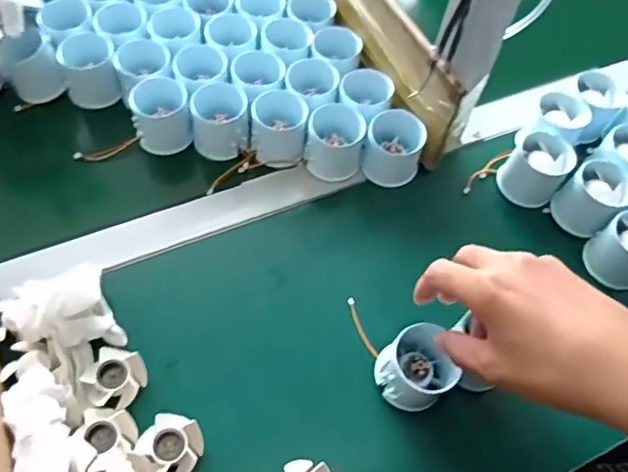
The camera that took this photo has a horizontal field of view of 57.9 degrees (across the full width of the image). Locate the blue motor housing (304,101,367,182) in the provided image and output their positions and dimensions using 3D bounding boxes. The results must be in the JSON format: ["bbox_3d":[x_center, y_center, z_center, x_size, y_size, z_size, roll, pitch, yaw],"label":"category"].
[{"bbox_3d":[0.020,-0.088,0.538,0.052,0.054,0.053,2,58,-3],"label":"blue motor housing"}]

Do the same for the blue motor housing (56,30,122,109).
[{"bbox_3d":[-0.224,-0.167,0.573,0.052,0.051,0.060,-12,60,-11],"label":"blue motor housing"}]

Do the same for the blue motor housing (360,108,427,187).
[{"bbox_3d":[0.076,-0.082,0.539,0.055,0.052,0.053,23,60,10],"label":"blue motor housing"}]

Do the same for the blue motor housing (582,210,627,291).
[{"bbox_3d":[0.271,0.014,0.497,0.062,0.049,0.055,-34,67,-22],"label":"blue motor housing"}]

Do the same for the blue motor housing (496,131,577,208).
[{"bbox_3d":[0.209,-0.063,0.534,0.051,0.049,0.049,40,64,18],"label":"blue motor housing"}]

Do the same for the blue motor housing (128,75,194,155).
[{"bbox_3d":[-0.145,-0.116,0.544,0.052,0.048,0.054,-8,60,-9],"label":"blue motor housing"}]

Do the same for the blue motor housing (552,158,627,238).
[{"bbox_3d":[0.256,-0.035,0.520,0.059,0.047,0.050,-34,67,-22],"label":"blue motor housing"}]

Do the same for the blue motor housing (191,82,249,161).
[{"bbox_3d":[-0.089,-0.112,0.543,0.051,0.049,0.059,-3,59,-6],"label":"blue motor housing"}]

